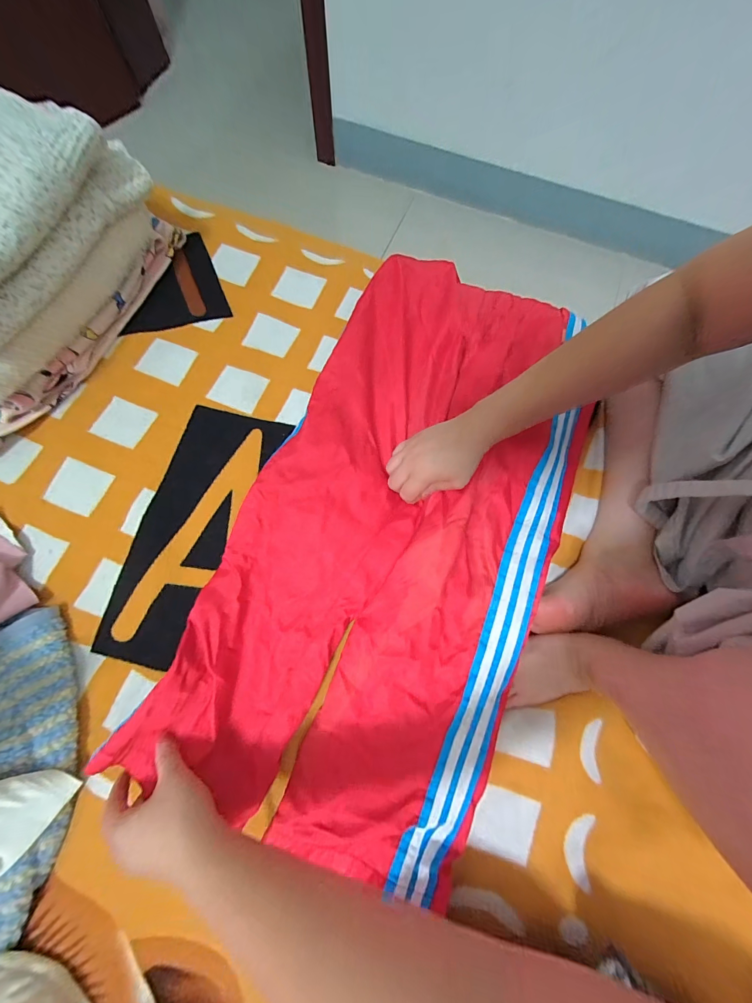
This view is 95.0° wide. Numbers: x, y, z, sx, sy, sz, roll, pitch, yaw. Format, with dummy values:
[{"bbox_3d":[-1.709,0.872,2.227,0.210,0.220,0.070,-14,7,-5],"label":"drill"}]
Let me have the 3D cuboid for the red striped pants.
[{"bbox_3d":[0.042,0.006,0.415,0.348,0.052,0.734,23,75,5],"label":"red striped pants"}]

